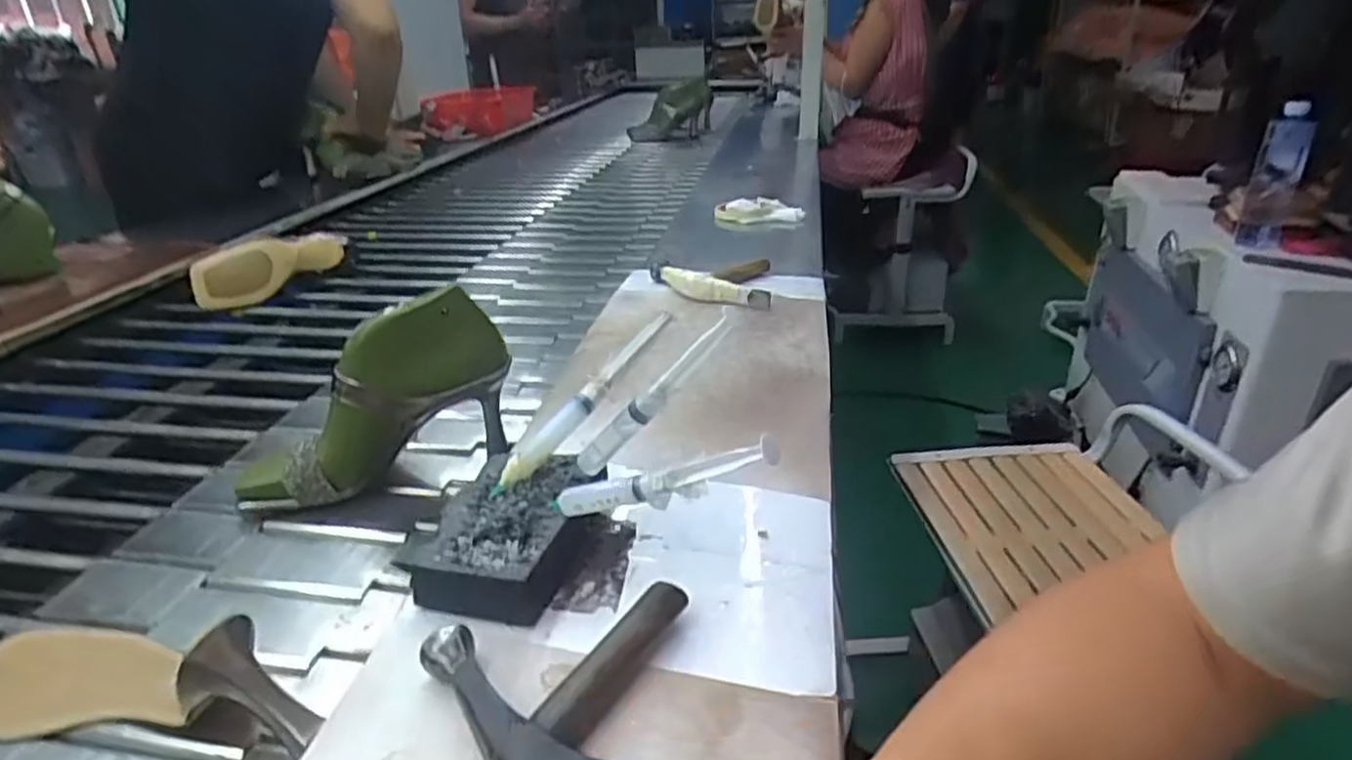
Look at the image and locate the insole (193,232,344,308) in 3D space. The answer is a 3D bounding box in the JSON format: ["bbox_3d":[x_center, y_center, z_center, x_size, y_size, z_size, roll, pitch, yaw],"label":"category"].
[{"bbox_3d":[-0.580,-0.159,1.098,0.215,0.081,0.050,-23,33,-38],"label":"insole"}]

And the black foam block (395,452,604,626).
[{"bbox_3d":[-0.101,0.096,0.473,0.085,0.038,0.131,7,27,16],"label":"black foam block"}]

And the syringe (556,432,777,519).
[{"bbox_3d":[-0.010,0.058,0.414,0.160,0.021,0.013,-20,12,37],"label":"syringe"}]

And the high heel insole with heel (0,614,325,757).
[{"bbox_3d":[-0.320,0.178,0.445,0.259,0.065,0.079,-8,23,18],"label":"high heel insole with heel"}]

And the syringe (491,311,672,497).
[{"bbox_3d":[-0.061,0.013,0.508,0.165,0.020,0.013,-47,43,-14],"label":"syringe"}]

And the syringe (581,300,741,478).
[{"bbox_3d":[-0.012,0.009,0.443,0.015,0.158,0.013,45,34,0],"label":"syringe"}]

